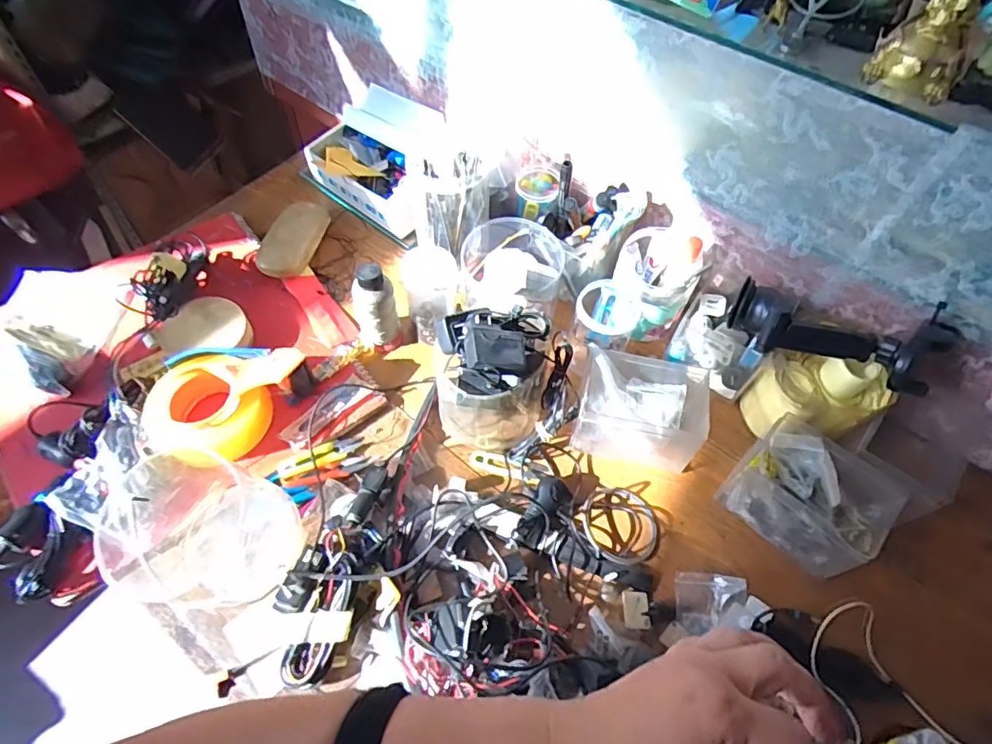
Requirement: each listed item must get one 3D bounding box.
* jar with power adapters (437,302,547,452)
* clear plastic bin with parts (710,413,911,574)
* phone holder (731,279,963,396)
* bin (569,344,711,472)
[{"bbox_3d":[-0.001,0.000,0.605,0.127,0.152,0.110,7,57,1],"label":"jar with power adapters"},{"bbox_3d":[0.329,0.128,0.585,0.135,0.085,0.106,37,62,19],"label":"clear plastic bin with parts"},{"bbox_3d":[0.366,-0.045,0.579,0.216,0.071,0.098,27,59,13],"label":"phone holder"},{"bbox_3d":[0.166,0.039,0.634,0.144,0.088,0.108,11,57,4],"label":"bin"}]

